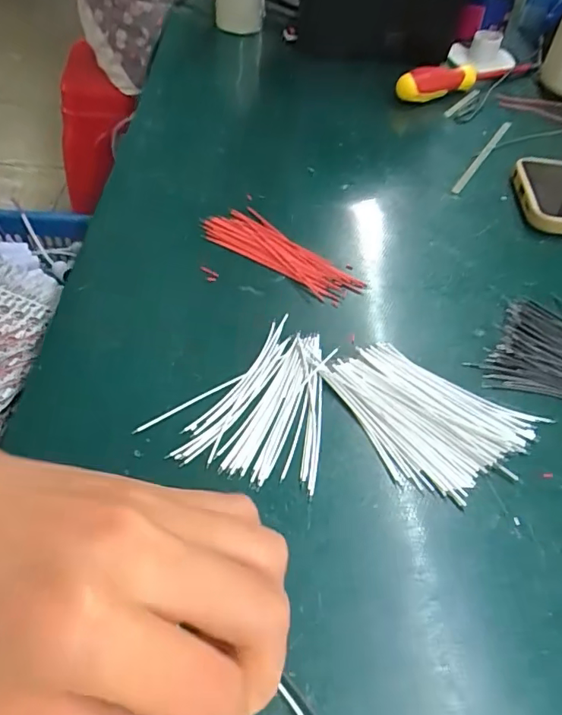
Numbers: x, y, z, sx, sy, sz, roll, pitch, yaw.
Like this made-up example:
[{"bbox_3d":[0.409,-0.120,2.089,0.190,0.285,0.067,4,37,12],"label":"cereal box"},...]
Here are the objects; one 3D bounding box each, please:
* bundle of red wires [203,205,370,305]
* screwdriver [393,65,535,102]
[{"bbox_3d":[0.000,-0.064,0.318,0.101,0.007,0.037,33,53,20],"label":"bundle of red wires"},{"bbox_3d":[0.172,-0.257,0.487,0.165,0.024,0.021,-22,55,-24],"label":"screwdriver"}]

